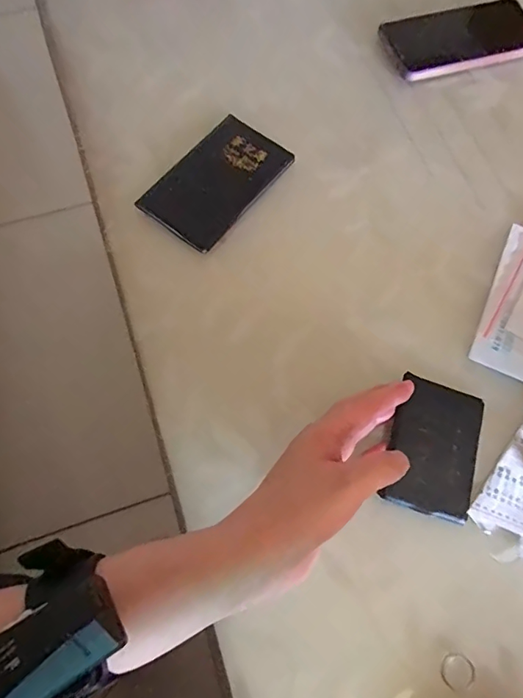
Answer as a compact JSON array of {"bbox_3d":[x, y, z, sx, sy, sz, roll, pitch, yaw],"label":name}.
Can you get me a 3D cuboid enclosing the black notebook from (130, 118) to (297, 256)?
[{"bbox_3d":[-0.039,-0.147,0.421,0.076,0.005,0.126,37,74,10],"label":"black notebook"}]

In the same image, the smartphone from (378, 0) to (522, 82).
[{"bbox_3d":[0.208,-0.323,0.500,0.158,0.009,0.088,-16,72,-7],"label":"smartphone"}]

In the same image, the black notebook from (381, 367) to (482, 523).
[{"bbox_3d":[0.127,0.071,0.354,0.064,0.009,0.096,18,71,4],"label":"black notebook"}]

